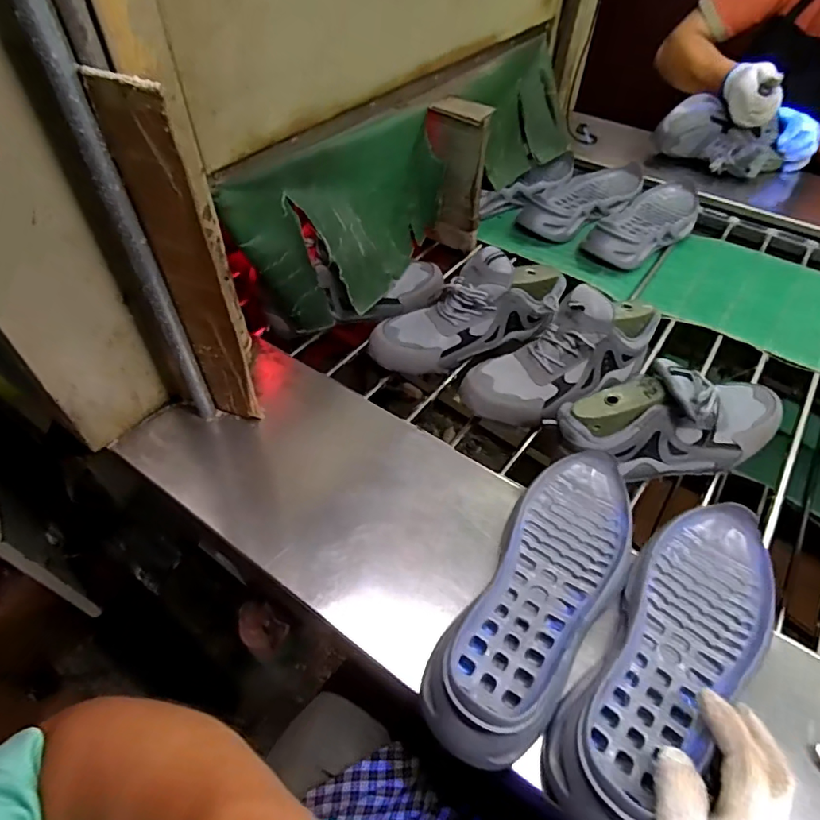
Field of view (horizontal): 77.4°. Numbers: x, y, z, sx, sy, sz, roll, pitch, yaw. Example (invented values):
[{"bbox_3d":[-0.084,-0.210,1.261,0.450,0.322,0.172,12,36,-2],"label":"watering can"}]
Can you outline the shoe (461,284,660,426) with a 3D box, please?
[{"bbox_3d":[0.198,-0.078,0.644,0.273,0.104,0.097,-23,55,-18],"label":"shoe"}]

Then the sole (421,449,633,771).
[{"bbox_3d":[0.125,0.160,0.476,0.110,0.058,0.313,27,56,19],"label":"sole"}]

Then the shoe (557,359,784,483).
[{"bbox_3d":[0.304,0.013,0.590,0.275,0.135,0.095,2,50,-15],"label":"shoe"}]

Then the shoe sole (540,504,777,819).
[{"bbox_3d":[0.226,0.197,0.434,0.109,0.046,0.315,37,55,25],"label":"shoe sole"}]

